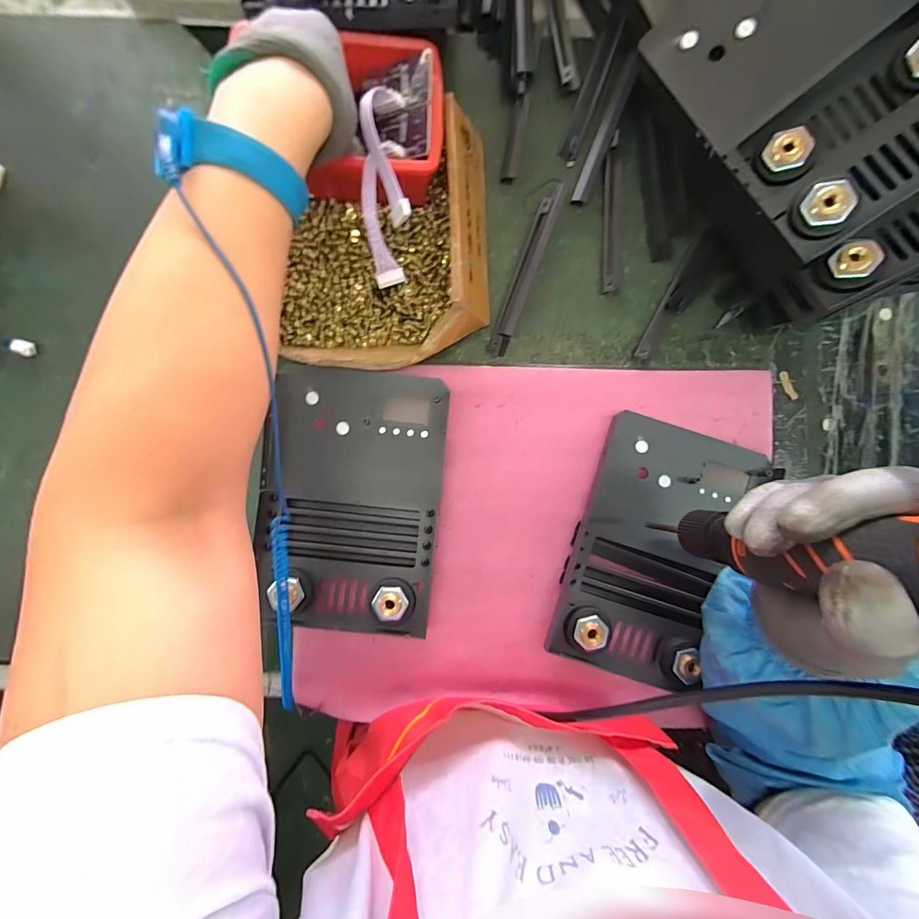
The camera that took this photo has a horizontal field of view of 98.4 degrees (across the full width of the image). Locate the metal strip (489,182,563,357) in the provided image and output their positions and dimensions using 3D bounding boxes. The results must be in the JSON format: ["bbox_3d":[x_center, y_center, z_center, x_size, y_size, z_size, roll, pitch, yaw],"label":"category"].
[{"bbox_3d":[0.062,-0.176,0.363,0.018,0.010,0.166,20,88,-1],"label":"metal strip"}]

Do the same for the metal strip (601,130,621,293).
[{"bbox_3d":[0.142,-0.226,0.366,0.016,0.010,0.144,3,88,-2],"label":"metal strip"}]

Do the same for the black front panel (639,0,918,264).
[{"bbox_3d":[0.246,-0.295,0.280,0.161,0.029,0.261,-32,84,21],"label":"black front panel"}]

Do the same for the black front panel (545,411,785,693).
[{"bbox_3d":[0.170,0.076,0.343,0.133,0.032,0.216,21,88,-1],"label":"black front panel"}]

